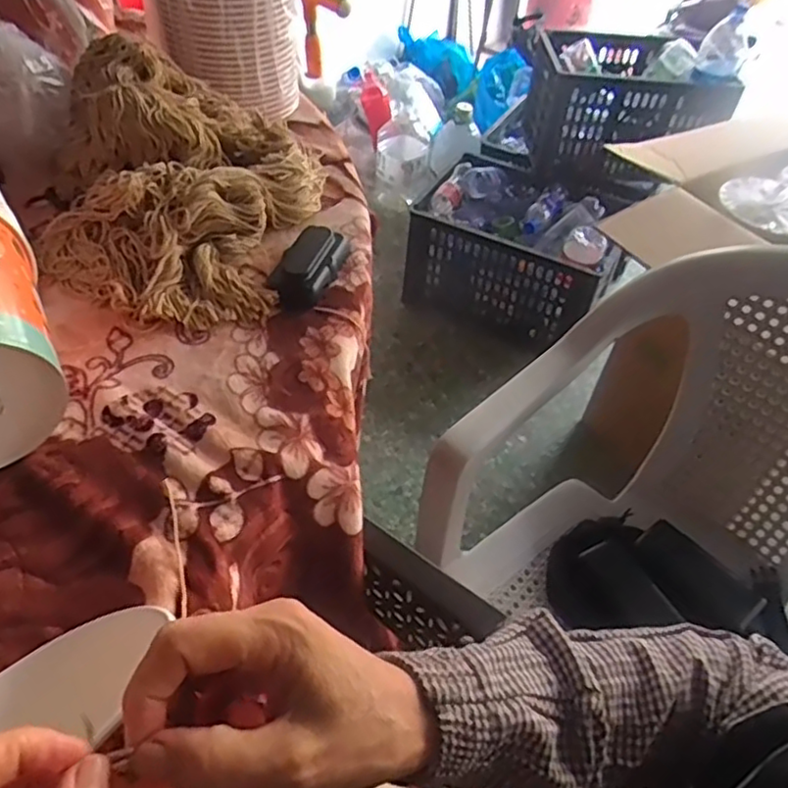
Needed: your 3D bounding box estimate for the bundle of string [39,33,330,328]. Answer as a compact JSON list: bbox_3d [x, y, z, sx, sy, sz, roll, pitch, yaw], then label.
[{"bbox_3d":[-0.216,-0.207,0.623,0.254,0.108,0.283,9,49,3],"label":"bundle of string"}]

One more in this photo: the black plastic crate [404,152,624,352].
[{"bbox_3d":[0.322,-0.379,1.689,0.490,0.326,0.338,22,51,14],"label":"black plastic crate"}]

